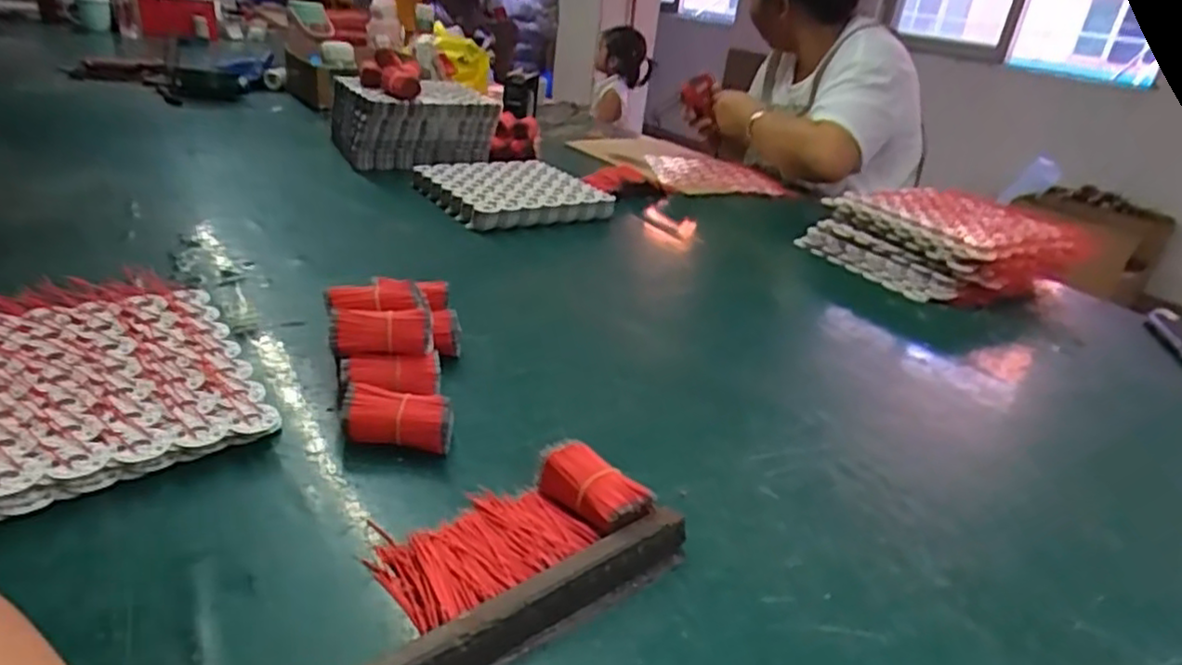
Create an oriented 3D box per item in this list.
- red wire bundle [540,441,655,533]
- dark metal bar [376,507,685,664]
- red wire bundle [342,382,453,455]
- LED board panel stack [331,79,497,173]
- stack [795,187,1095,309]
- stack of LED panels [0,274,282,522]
[{"bbox_3d":[0.001,0.097,0.422,0.031,0.037,0.067,-16,34,-40],"label":"red wire bundle"},{"bbox_3d":[-0.039,0.140,0.337,0.235,0.024,0.024,-14,33,-39],"label":"dark metal bar"},{"bbox_3d":[-0.127,0.059,0.468,0.071,0.033,0.027,8,25,1],"label":"red wire bundle"},{"bbox_3d":[-0.291,-0.346,1.159,0.236,0.113,0.235,-6,28,-26],"label":"LED board panel stack"},{"bbox_3d":[0.462,-0.122,0.942,0.249,0.085,0.242,-7,30,-28],"label":"stack"},{"bbox_3d":[-0.355,0.033,0.465,0.217,0.031,0.242,-13,32,-37],"label":"stack of LED panels"}]

